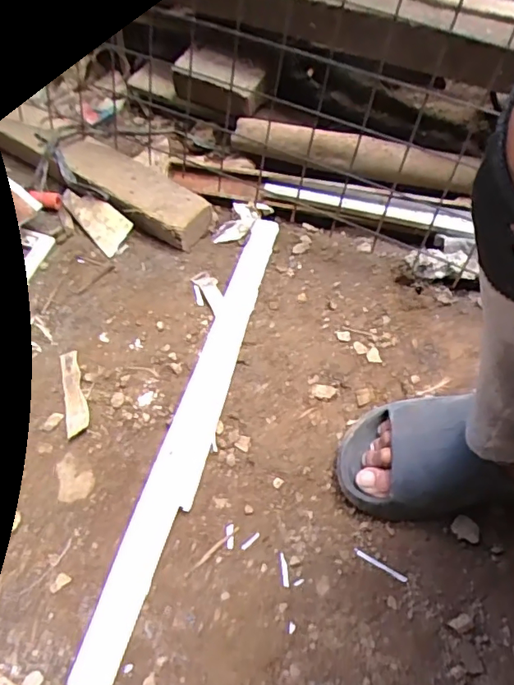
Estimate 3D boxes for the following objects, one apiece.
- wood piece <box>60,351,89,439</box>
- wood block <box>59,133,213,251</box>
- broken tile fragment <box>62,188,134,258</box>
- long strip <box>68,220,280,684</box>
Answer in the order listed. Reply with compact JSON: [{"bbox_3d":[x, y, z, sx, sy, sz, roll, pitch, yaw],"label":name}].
[{"bbox_3d":[-0.207,0.055,0.596,0.024,0.007,0.103,-14,62,-7],"label":"wood piece"},{"bbox_3d":[-0.173,-0.219,0.727,0.250,0.042,0.085,37,68,19],"label":"wood block"},{"bbox_3d":[-0.217,-0.174,0.719,0.052,0.015,0.126,-45,68,7],"label":"broken tile fragment"},{"bbox_3d":[-0.064,0.075,0.587,0.051,0.013,0.563,14,63,10],"label":"long strip"}]

